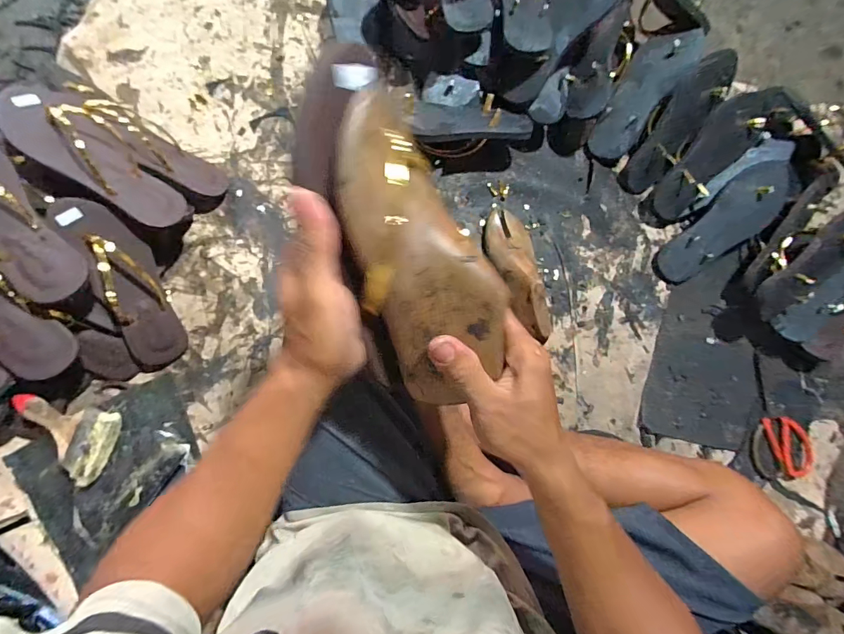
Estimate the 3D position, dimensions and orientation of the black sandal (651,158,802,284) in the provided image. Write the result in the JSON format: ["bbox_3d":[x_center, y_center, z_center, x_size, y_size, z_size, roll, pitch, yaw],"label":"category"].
[{"bbox_3d":[0.527,-0.165,0.709,0.282,0.038,0.097,-40,88,5],"label":"black sandal"}]

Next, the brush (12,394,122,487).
[{"bbox_3d":[-0.421,0.130,0.482,0.154,0.018,0.078,16,81,19],"label":"brush"}]

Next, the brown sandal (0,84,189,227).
[{"bbox_3d":[-0.417,-0.201,0.525,0.228,0.058,0.087,39,80,-20],"label":"brown sandal"}]

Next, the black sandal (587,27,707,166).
[{"bbox_3d":[0.373,-0.376,0.706,0.084,0.039,0.235,33,102,-1],"label":"black sandal"}]

